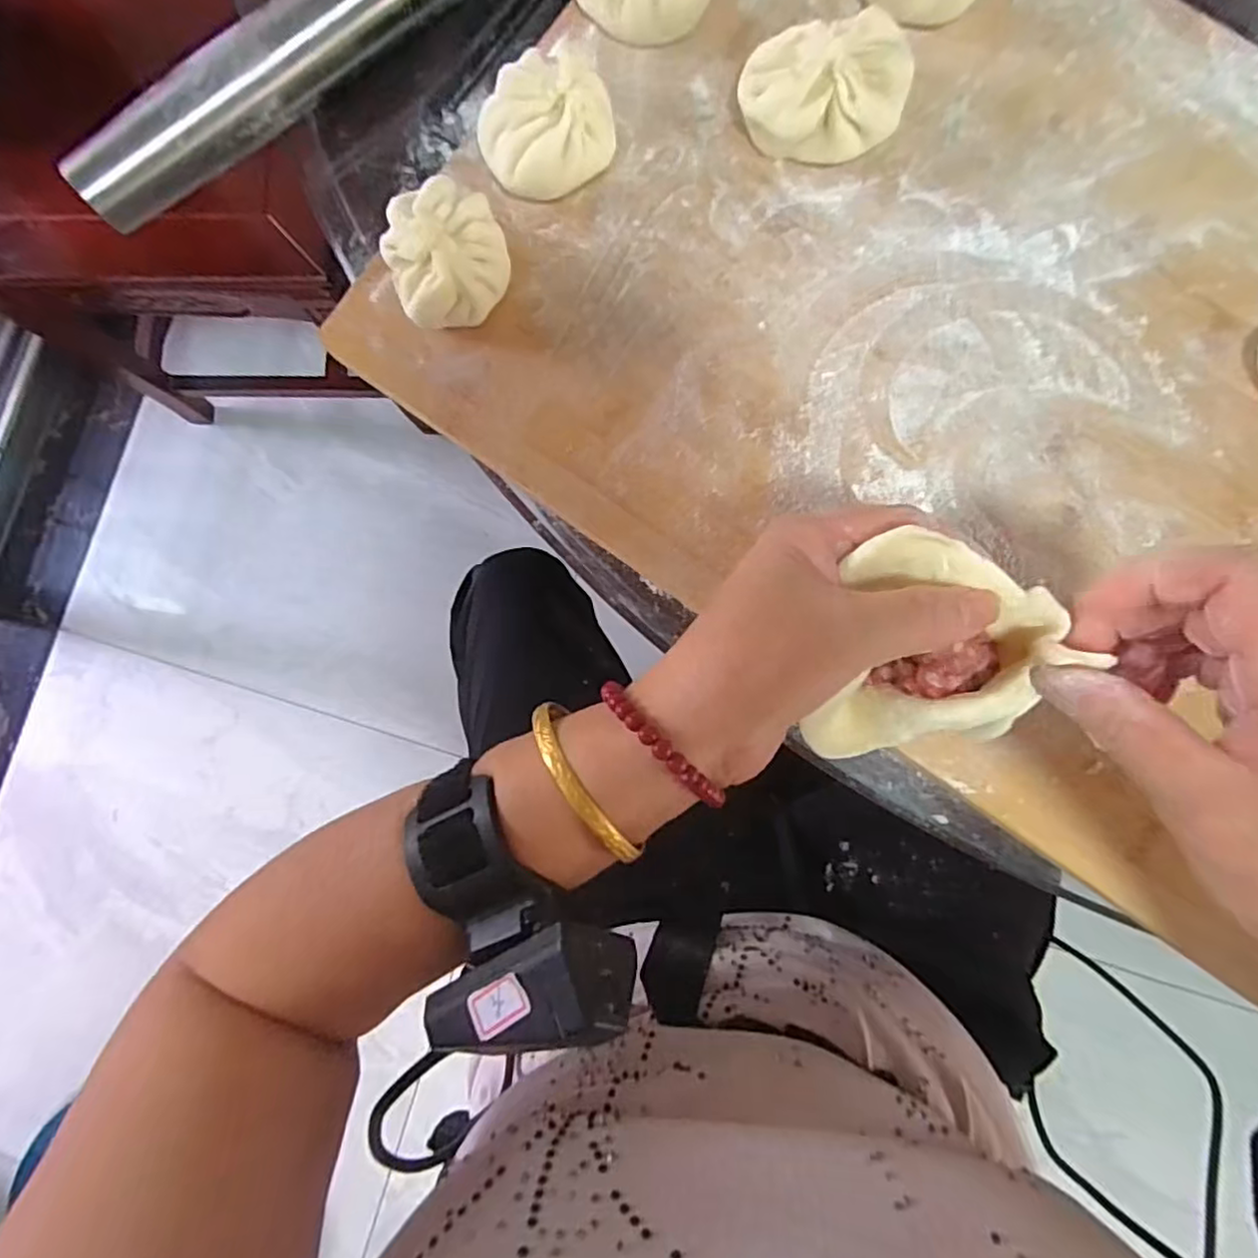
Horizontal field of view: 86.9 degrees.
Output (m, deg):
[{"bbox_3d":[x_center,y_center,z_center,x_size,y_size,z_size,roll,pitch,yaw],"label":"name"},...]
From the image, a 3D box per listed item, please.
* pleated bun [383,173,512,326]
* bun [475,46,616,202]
[{"bbox_3d":[-0.077,-0.158,0.283,0.049,0.033,0.050,0,85,2],"label":"pleated bun"},{"bbox_3d":[-0.035,-0.211,0.286,0.053,0.033,0.049,0,85,2],"label":"bun"}]

